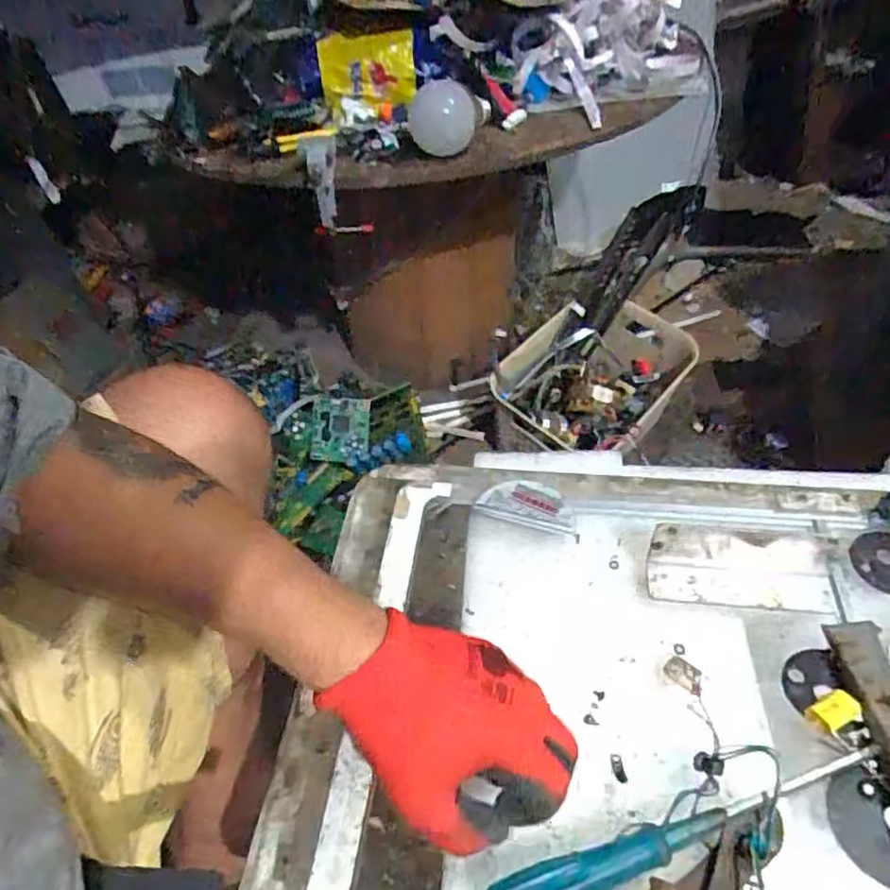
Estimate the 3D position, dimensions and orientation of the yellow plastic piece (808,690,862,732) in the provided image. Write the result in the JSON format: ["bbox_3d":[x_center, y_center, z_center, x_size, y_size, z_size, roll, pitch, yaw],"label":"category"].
[{"bbox_3d":[0.249,0.170,0.425,0.027,0.013,0.018,-23,47,-17],"label":"yellow plastic piece"}]

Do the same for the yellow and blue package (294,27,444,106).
[{"bbox_3d":[-0.076,-0.397,0.706,0.152,0.070,0.037,0,21,7],"label":"yellow and blue package"}]

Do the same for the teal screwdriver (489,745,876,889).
[{"bbox_3d":[0.141,0.226,0.384,0.242,0.025,0.026,-15,46,-10],"label":"teal screwdriver"}]

